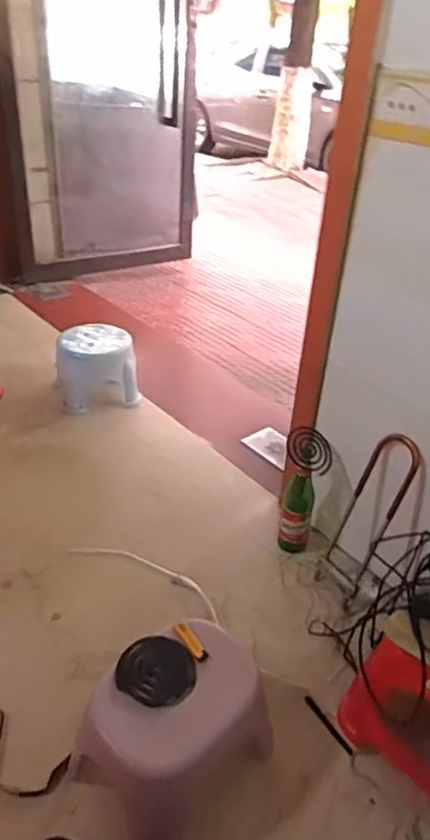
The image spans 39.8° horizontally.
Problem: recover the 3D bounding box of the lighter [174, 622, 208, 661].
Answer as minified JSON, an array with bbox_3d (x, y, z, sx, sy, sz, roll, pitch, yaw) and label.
[{"bbox_3d":[-0.043,0.372,1.001,0.022,0.013,0.083,-21,40,-33],"label":"lighter"}]

